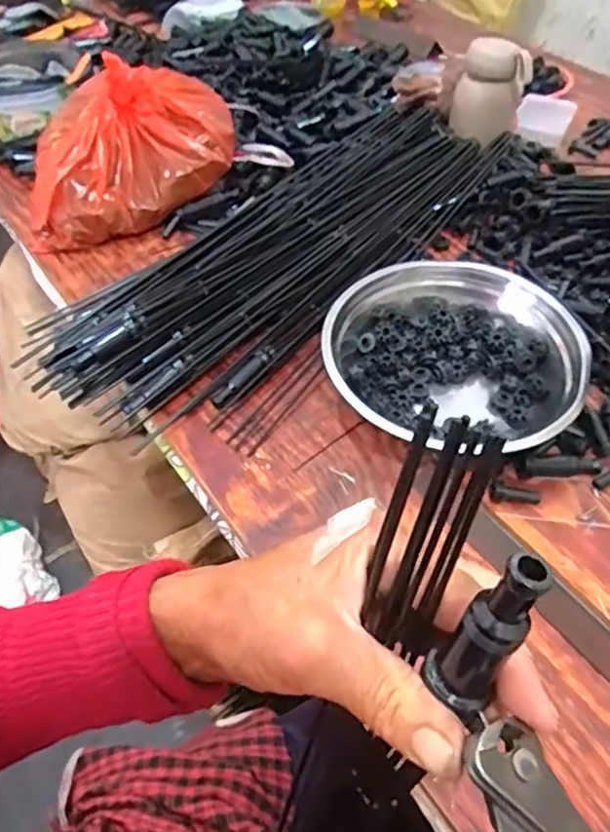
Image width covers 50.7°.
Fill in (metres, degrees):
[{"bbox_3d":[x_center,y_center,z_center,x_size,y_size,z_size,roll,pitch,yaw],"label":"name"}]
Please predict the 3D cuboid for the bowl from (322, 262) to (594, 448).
[{"bbox_3d":[0.130,-0.057,0.566,0.218,0.069,0.190,18,53,15],"label":"bowl"}]

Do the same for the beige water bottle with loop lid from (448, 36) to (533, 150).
[{"bbox_3d":[0.224,-0.385,0.798,0.084,0.132,0.081,10,51,9],"label":"beige water bottle with loop lid"}]

